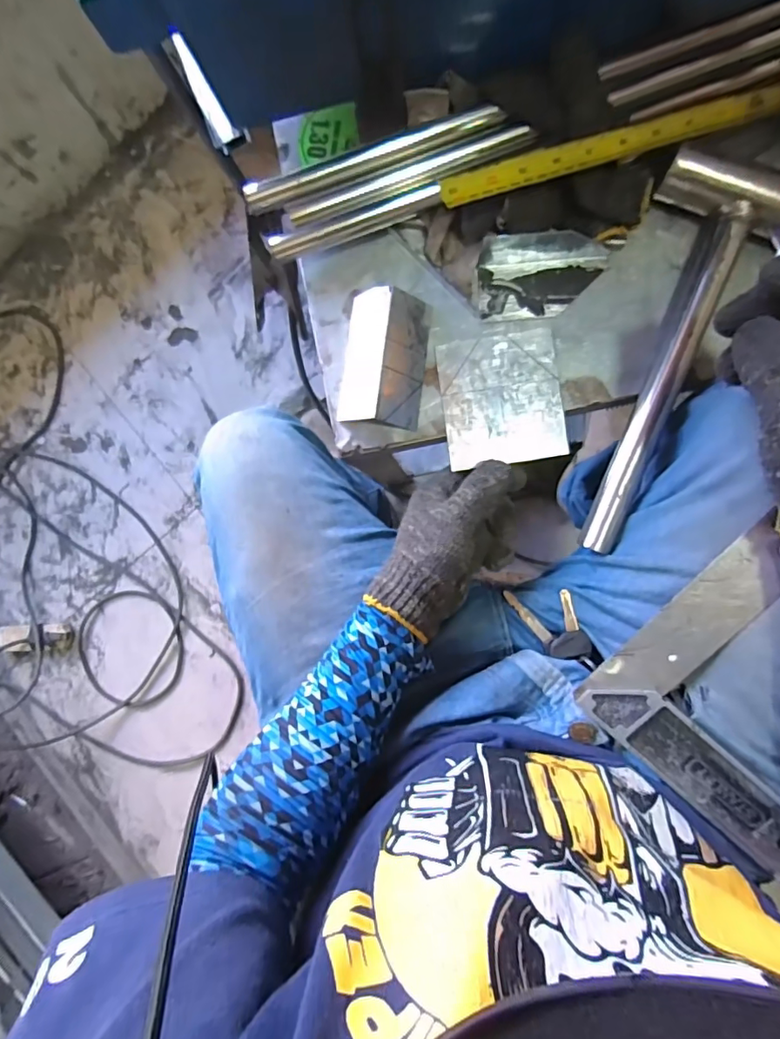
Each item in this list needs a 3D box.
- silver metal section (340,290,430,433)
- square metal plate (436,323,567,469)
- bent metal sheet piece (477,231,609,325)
[{"bbox_3d":[-0.005,-0.126,0.402,0.063,0.030,0.103,8,92,4],"label":"silver metal section"},{"bbox_3d":[0.088,-0.095,0.408,0.091,0.004,0.098,-8,91,4],"label":"square metal plate"},{"bbox_3d":[0.119,-0.190,0.402,0.096,0.015,0.061,-1,92,4],"label":"bent metal sheet piece"}]

